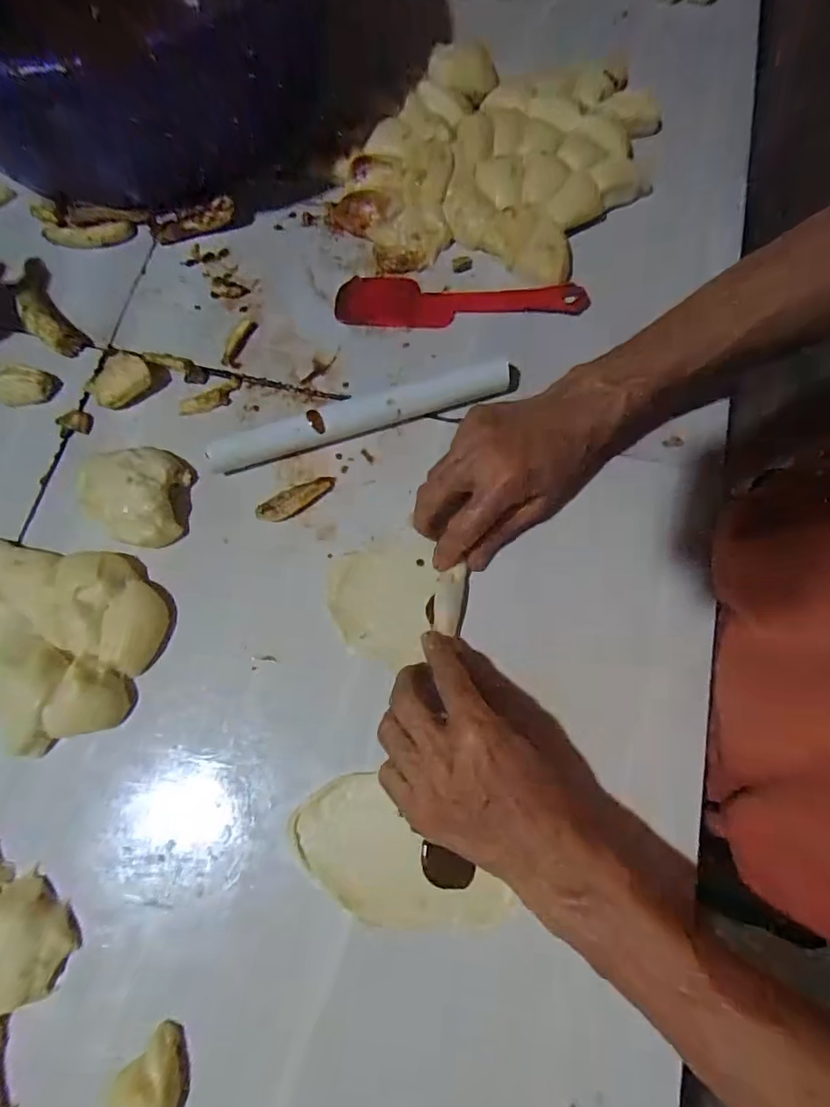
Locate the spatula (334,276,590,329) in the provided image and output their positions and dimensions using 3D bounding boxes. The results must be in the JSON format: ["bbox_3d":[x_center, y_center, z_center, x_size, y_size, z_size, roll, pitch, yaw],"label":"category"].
[{"bbox_3d":[0.038,-0.208,0.434,0.205,0.011,0.047,3,73,1],"label":"spatula"}]

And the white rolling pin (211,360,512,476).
[{"bbox_3d":[-0.041,-0.104,0.397,0.227,0.028,0.026,-18,74,-5],"label":"white rolling pin"}]

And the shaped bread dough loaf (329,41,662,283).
[{"bbox_3d":[0.076,-0.353,0.467,0.266,0.033,0.256,10,74,3],"label":"shaped bread dough loaf"}]

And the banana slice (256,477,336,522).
[{"bbox_3d":[-0.086,-0.040,0.389,0.060,0.011,0.019,-30,75,-8],"label":"banana slice"}]

